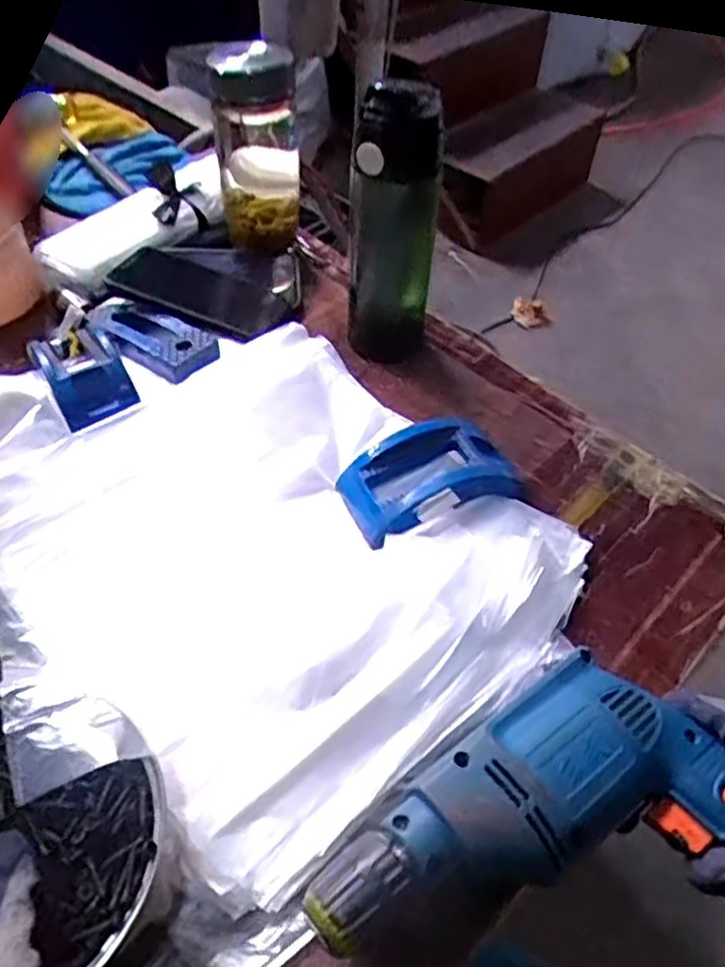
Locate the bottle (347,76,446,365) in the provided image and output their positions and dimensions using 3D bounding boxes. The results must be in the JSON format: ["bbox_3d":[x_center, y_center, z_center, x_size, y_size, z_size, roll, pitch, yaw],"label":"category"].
[{"bbox_3d":[0.027,-0.210,0.592,0.067,0.228,0.078,5,52,1],"label":"bottle"}]

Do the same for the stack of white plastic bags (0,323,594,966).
[{"bbox_3d":[-0.085,0.023,0.495,0.331,0.060,0.411,-36,61,-27],"label":"stack of white plastic bags"}]

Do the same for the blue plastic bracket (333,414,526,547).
[{"bbox_3d":[0.049,-0.006,0.526,0.123,0.037,0.077,-14,54,-13],"label":"blue plastic bracket"}]

